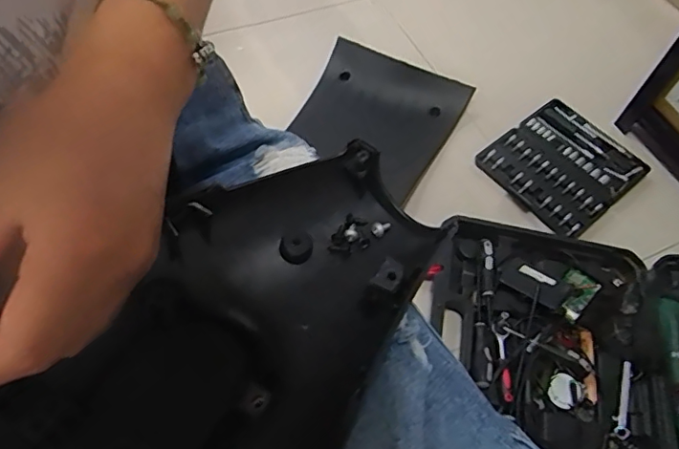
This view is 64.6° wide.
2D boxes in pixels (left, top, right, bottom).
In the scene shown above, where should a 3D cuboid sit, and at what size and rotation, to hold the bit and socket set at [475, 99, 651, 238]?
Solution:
[{"bbox_3d":[0.410,-0.110,0.989,0.246,0.031,0.223,-35,67,-22],"label":"bit and socket set"}]

